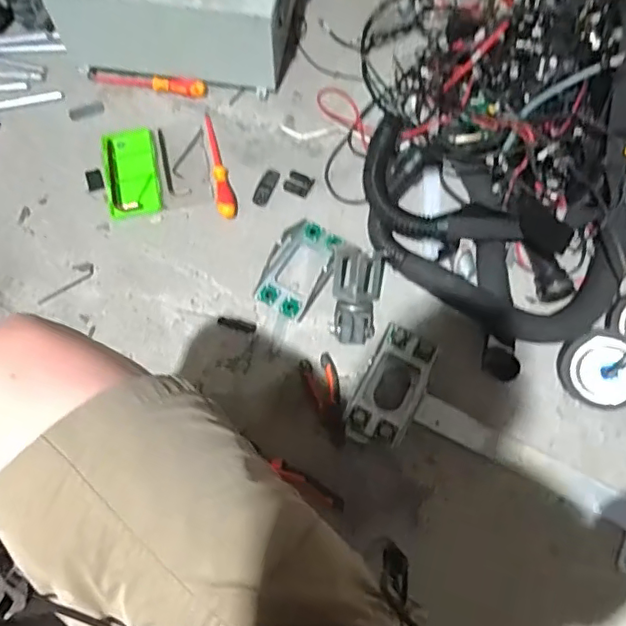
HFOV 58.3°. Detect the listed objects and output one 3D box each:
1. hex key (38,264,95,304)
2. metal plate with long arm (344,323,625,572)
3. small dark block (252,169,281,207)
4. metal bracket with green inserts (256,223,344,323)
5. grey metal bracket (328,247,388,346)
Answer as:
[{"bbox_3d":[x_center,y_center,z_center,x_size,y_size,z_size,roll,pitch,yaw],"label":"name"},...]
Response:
[{"bbox_3d":[-0.470,-0.060,1.065,0.119,0.006,0.036,-33,73,-9],"label":"hex key"},{"bbox_3d":[0.335,0.227,0.885,0.563,0.076,0.187,27,73,11],"label":"metal plate with long arm"},{"bbox_3d":[-0.092,-0.248,1.110,0.032,0.007,0.080,23,73,10],"label":"small dark block"},{"bbox_3d":[-0.020,-0.089,1.011,0.113,0.074,0.181,28,74,11],"label":"metal bracket with green inserts"},{"bbox_3d":[0.075,-0.041,0.980,0.088,0.088,0.185,11,71,6],"label":"grey metal bracket"}]

